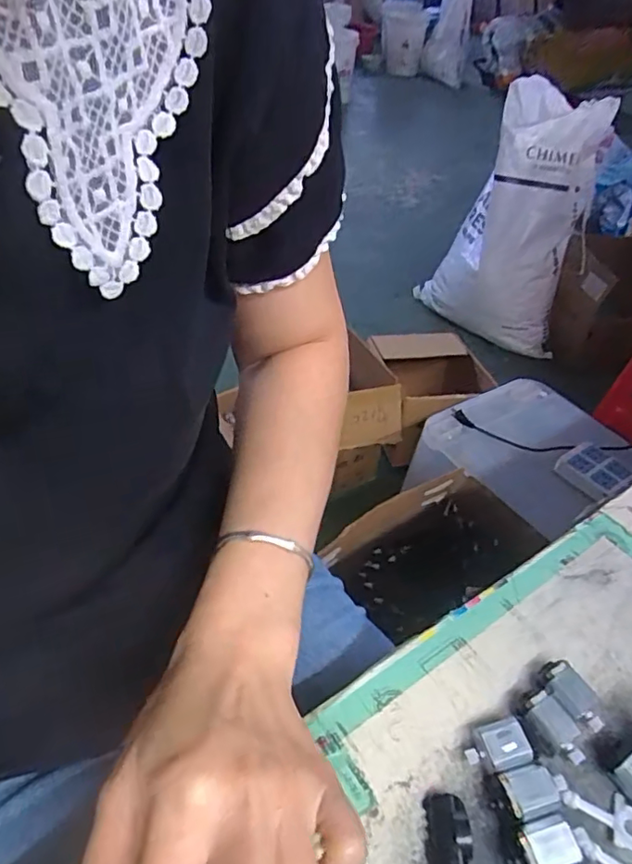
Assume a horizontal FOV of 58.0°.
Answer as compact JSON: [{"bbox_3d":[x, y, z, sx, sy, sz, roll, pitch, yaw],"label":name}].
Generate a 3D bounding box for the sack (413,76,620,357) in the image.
[{"bbox_3d":[0.560,-0.591,1.647,0.361,0.637,0.392,4,42,-2],"label":"sack"}]

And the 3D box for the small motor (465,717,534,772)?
[{"bbox_3d":[0.082,0.145,0.260,0.026,0.017,0.019,-6,44,-13],"label":"small motor"}]

